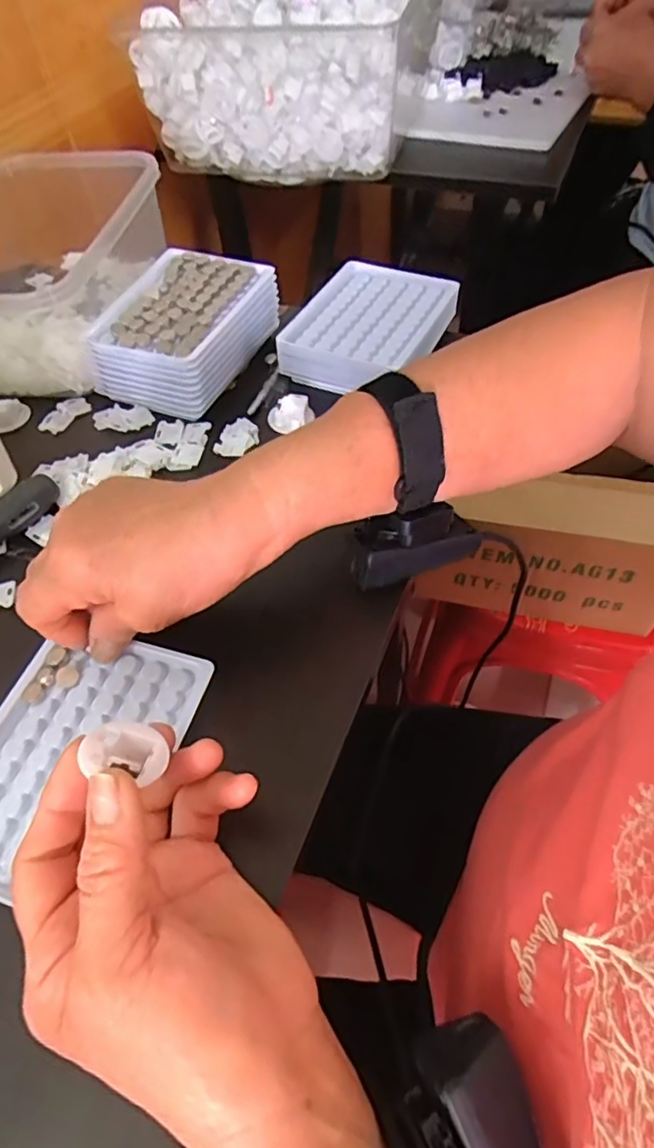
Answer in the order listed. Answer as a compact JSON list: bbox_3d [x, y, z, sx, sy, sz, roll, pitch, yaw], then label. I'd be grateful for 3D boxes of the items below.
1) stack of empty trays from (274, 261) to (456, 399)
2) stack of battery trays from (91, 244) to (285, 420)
[{"bbox_3d":[0.032,-0.192,0.466,0.102,0.028,0.136,23,59,19],"label":"stack of empty trays"},{"bbox_3d":[-0.106,-0.188,0.459,0.104,0.051,0.128,17,57,15],"label":"stack of battery trays"}]

